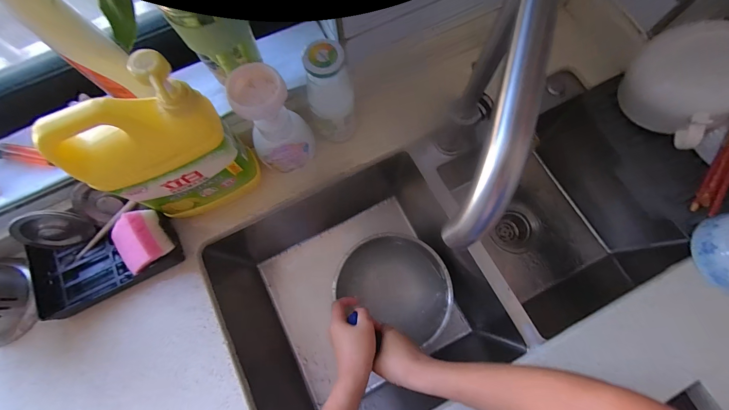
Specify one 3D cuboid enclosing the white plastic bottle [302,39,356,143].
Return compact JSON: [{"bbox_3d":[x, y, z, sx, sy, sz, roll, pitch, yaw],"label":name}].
[{"bbox_3d":[-0.049,-0.144,0.419,0.065,0.141,0.058,-12,75,-1],"label":"white plastic bottle"}]

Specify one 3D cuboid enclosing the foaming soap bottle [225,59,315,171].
[{"bbox_3d":[-0.117,-0.102,0.411,0.063,0.158,0.069,0,75,2],"label":"foaming soap bottle"}]

